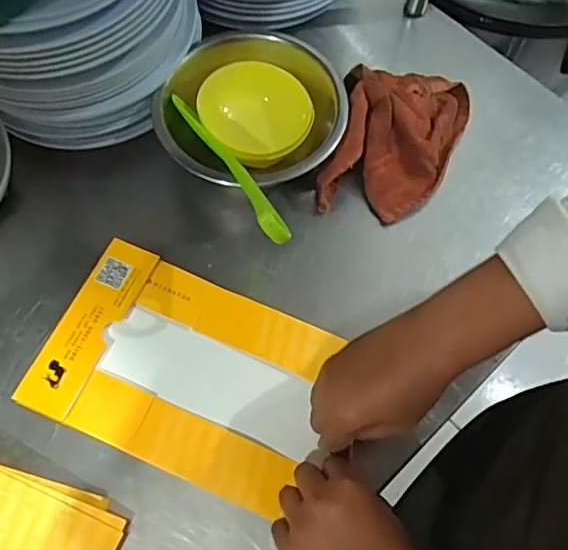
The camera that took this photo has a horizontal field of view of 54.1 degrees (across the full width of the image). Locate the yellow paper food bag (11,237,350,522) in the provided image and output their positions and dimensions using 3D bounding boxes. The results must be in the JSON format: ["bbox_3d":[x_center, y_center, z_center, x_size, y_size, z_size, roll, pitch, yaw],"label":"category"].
[{"bbox_3d":[-0.080,0.076,0.454,0.217,0.017,0.153,22,68,7],"label":"yellow paper food bag"}]

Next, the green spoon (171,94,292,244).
[{"bbox_3d":[-0.047,-0.093,0.445,0.020,0.024,0.208,-25,47,-12],"label":"green spoon"}]

